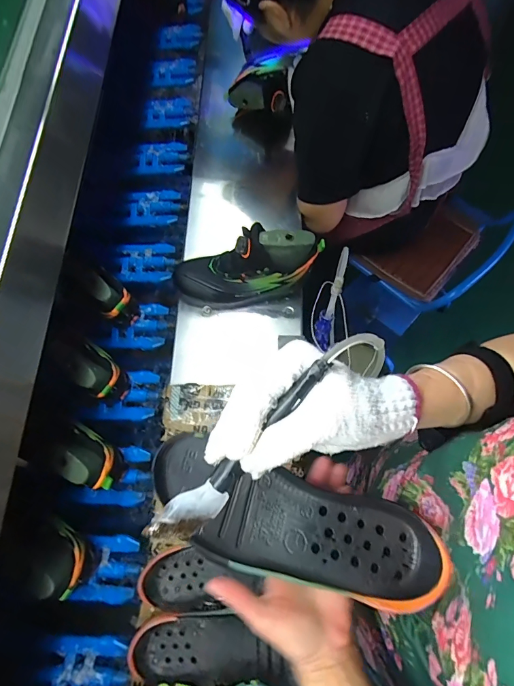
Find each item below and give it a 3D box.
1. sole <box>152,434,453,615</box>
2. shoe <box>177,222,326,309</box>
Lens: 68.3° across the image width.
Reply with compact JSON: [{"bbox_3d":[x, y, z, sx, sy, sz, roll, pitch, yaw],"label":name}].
[{"bbox_3d":[0.040,0.163,0.332,0.234,0.037,0.086,16,72,9],"label":"sole"},{"bbox_3d":[-0.022,-0.129,0.669,0.260,0.135,0.091,3,70,4],"label":"shoe"}]

